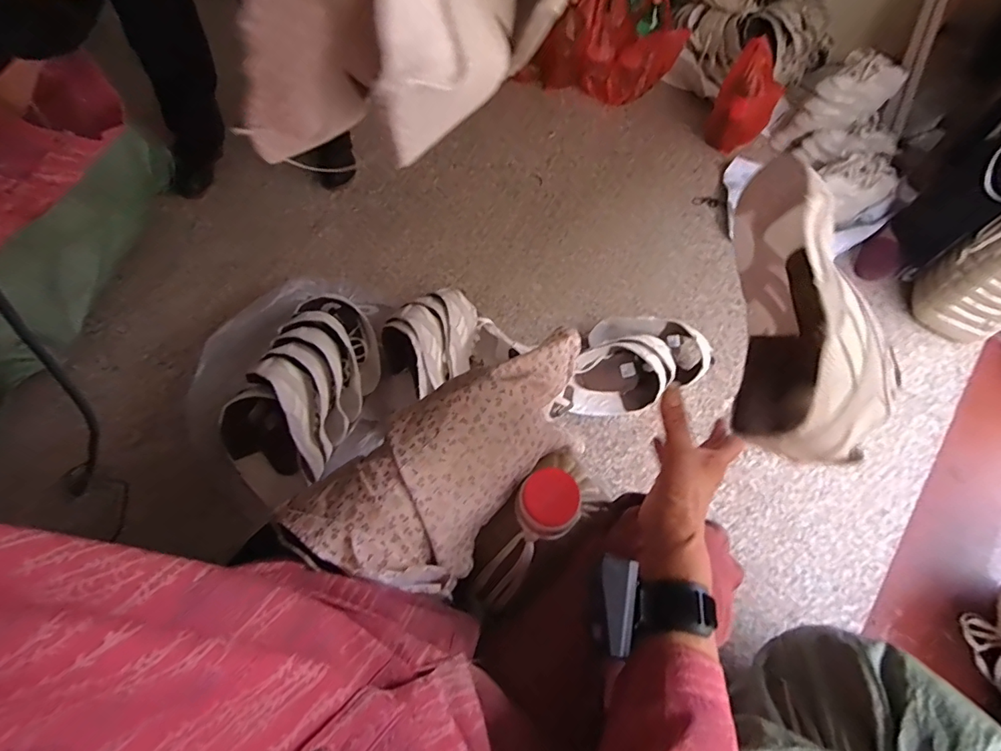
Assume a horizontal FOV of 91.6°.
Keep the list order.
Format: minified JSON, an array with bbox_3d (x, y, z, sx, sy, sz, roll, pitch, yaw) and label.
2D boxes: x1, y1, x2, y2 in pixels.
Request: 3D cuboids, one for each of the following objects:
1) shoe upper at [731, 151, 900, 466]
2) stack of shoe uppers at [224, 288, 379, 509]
[{"bbox_3d":[0.237,-0.049,0.386,0.083,0.223,0.175,-5,17,14],"label":"shoe upper"},{"bbox_3d":[-0.358,0.012,0.905,0.195,0.132,0.365,21,60,9],"label":"stack of shoe uppers"}]

